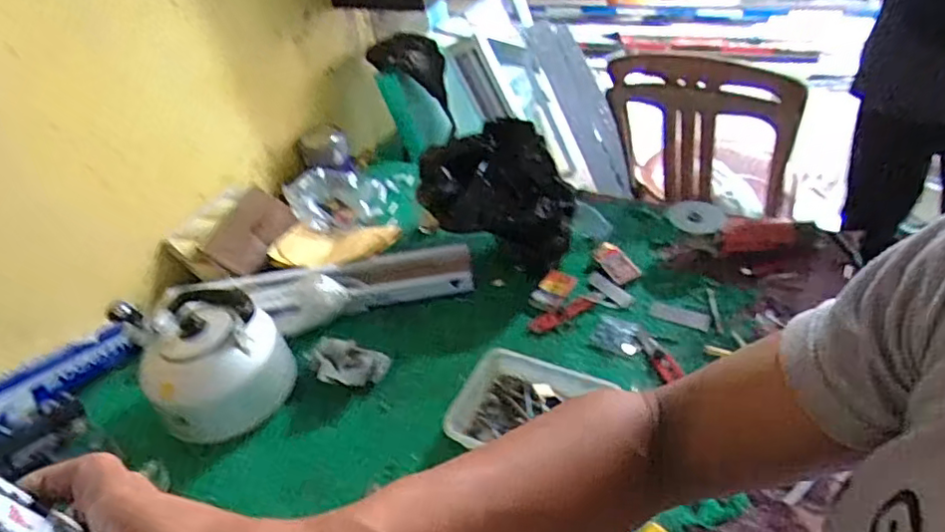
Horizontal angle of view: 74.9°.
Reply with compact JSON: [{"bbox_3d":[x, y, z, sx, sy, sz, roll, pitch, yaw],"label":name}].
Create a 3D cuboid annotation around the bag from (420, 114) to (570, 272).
[{"bbox_3d":[0.043,-0.127,1.179,0.277,0.249,0.157,-9,40,3],"label":"bag"}]

